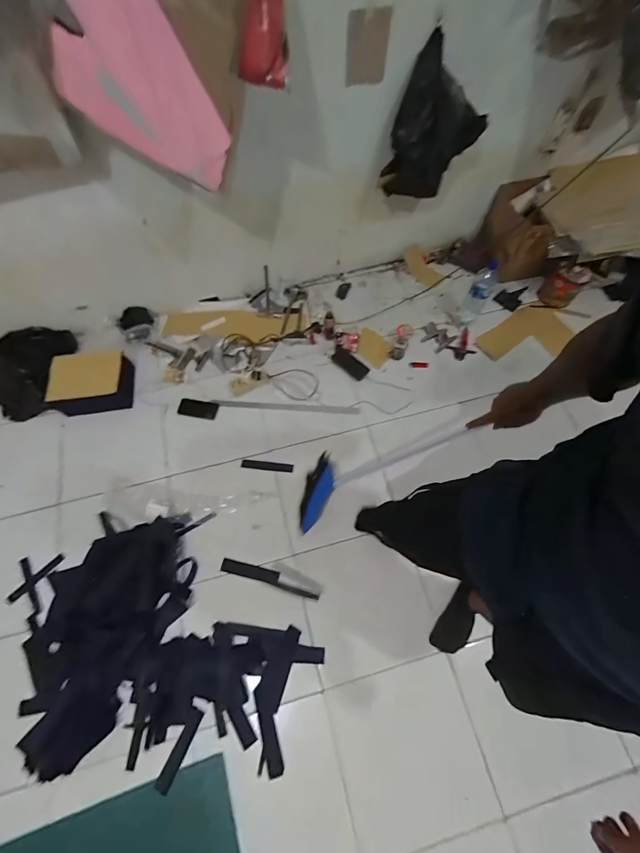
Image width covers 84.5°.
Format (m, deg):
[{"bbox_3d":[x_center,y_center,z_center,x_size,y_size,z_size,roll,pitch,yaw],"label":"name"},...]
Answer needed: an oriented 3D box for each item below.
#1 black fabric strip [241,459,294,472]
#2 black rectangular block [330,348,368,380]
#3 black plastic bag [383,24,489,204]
[{"bbox_3d":[-0.206,0.155,1.380,0.206,0.010,0.034,5,62,9],"label":"black fabric strip"},{"bbox_3d":[0.132,-0.277,1.562,0.177,0.015,0.080,39,82,9],"label":"black rectangular block"},{"bbox_3d":[0.365,-0.954,1.177,0.361,0.432,0.094,-14,75,-22],"label":"black plastic bag"}]

